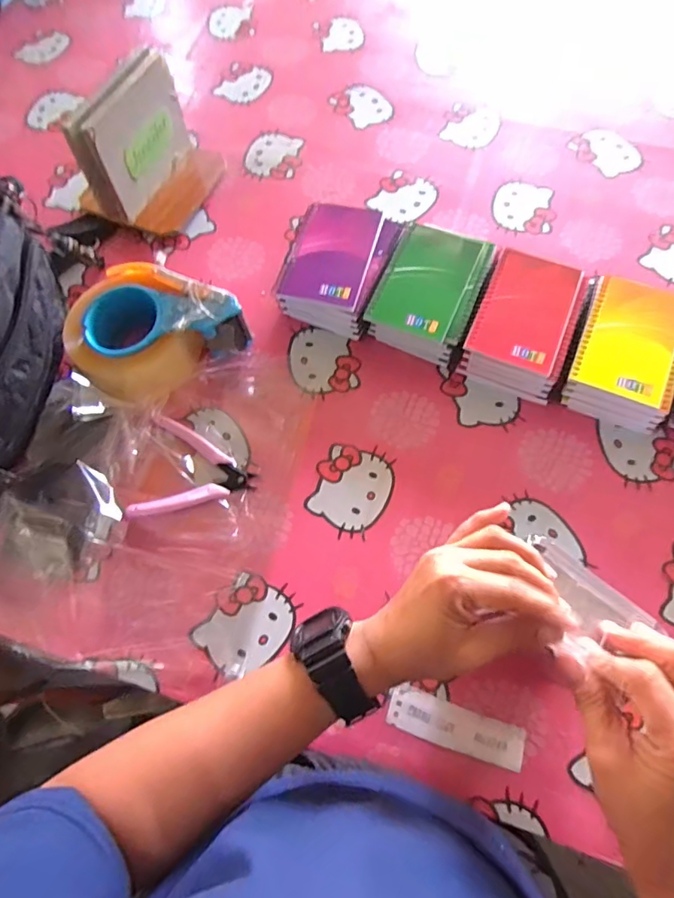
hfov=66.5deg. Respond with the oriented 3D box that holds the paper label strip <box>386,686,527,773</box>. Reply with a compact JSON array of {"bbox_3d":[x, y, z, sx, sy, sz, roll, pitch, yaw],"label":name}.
[{"bbox_3d":[0.096,0.224,0.414,0.107,0.004,0.032,17,69,8],"label":"paper label strip"}]

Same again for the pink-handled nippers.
[{"bbox_3d":[-0.133,0.018,0.488,0.106,0.013,0.104,5,68,4],"label":"pink-handled nippers"}]

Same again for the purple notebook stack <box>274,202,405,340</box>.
[{"bbox_3d":[0.000,-0.197,0.559,0.107,0.048,0.135,20,70,10],"label":"purple notebook stack"}]

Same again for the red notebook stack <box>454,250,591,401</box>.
[{"bbox_3d":[0.188,-0.125,0.524,0.092,0.049,0.141,20,70,9],"label":"red notebook stack"}]

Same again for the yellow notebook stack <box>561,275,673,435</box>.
[{"bbox_3d":[0.284,-0.096,0.509,0.099,0.047,0.136,18,69,9],"label":"yellow notebook stack"}]

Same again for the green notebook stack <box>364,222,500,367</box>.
[{"bbox_3d":[0.098,-0.162,0.542,0.101,0.051,0.133,20,70,10],"label":"green notebook stack"}]

